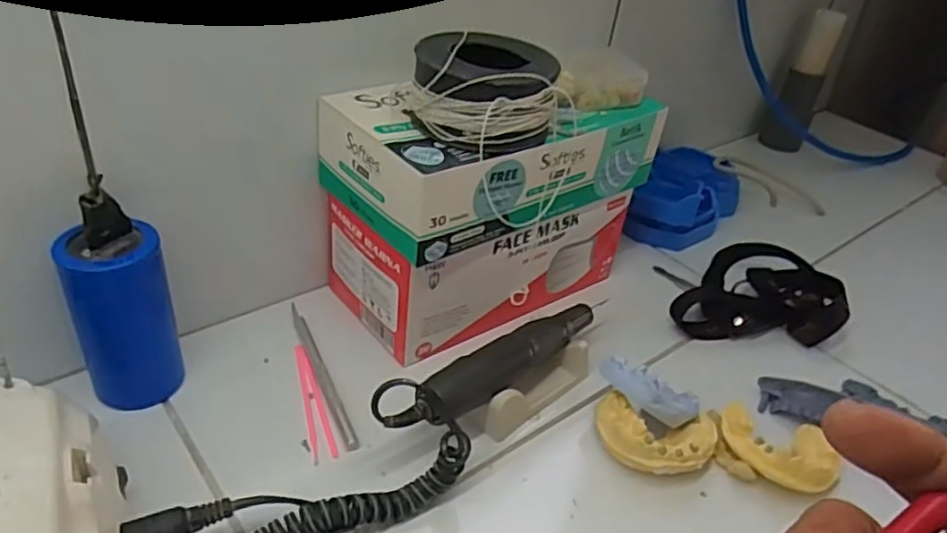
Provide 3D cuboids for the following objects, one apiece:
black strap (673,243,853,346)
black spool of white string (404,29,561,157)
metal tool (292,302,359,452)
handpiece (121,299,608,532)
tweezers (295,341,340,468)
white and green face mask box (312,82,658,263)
[{"bbox_3d":[0.233,0.024,0.525,0.105,0.032,0.148,29,40,26],"label":"black strap"},{"bbox_3d":[0.007,-0.101,0.381,0.085,0.046,0.073,10,36,3],"label":"black spool of white string"},{"bbox_3d":[-0.098,0.066,0.427,0.009,0.007,0.132,-12,40,-25],"label":"metal tool"},{"bbox_3d":[-0.033,0.084,0.366,0.086,0.052,0.280,29,40,26],"label":"handpiece"},{"bbox_3d":[-0.100,0.081,0.410,0.014,0.005,0.092,-8,39,-21],"label":"tweezers"},{"bbox_3d":[0.022,-0.078,0.441,0.220,0.065,0.105,-16,42,-30],"label":"white and green face mask box"}]

